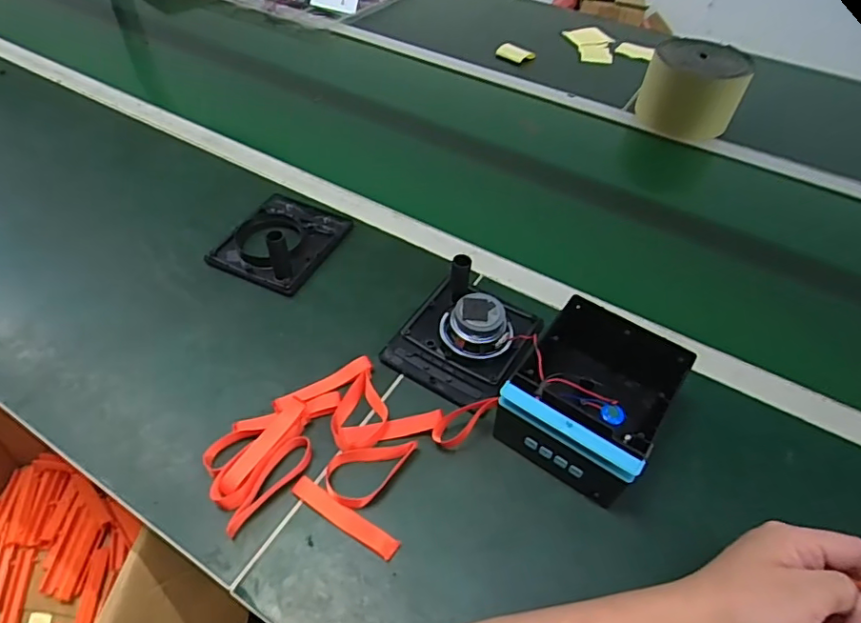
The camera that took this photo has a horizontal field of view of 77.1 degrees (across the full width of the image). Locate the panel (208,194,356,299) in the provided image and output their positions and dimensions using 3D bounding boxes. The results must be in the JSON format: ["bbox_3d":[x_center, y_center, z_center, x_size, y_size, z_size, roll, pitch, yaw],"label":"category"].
[{"bbox_3d":[-0.174,-0.099,0.632,0.117,0.059,0.140,23,51,16],"label":"panel"}]

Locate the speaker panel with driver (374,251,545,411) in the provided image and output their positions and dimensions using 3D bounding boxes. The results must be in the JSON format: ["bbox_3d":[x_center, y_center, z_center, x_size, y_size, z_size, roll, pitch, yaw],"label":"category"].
[{"bbox_3d":[0.034,0.016,0.542,0.112,0.052,0.139,30,53,22],"label":"speaker panel with driver"}]

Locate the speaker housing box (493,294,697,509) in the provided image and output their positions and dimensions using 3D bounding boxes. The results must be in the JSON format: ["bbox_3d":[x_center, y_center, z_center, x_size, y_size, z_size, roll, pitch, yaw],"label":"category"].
[{"bbox_3d":[0.144,0.073,0.484,0.121,0.075,0.151,29,53,20],"label":"speaker housing box"}]

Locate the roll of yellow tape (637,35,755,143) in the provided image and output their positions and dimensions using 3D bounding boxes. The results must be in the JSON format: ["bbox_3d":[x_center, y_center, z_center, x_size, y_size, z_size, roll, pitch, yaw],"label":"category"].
[{"bbox_3d":[0.418,-0.358,0.870,0.145,0.105,0.137,20,50,14],"label":"roll of yellow tape"}]

